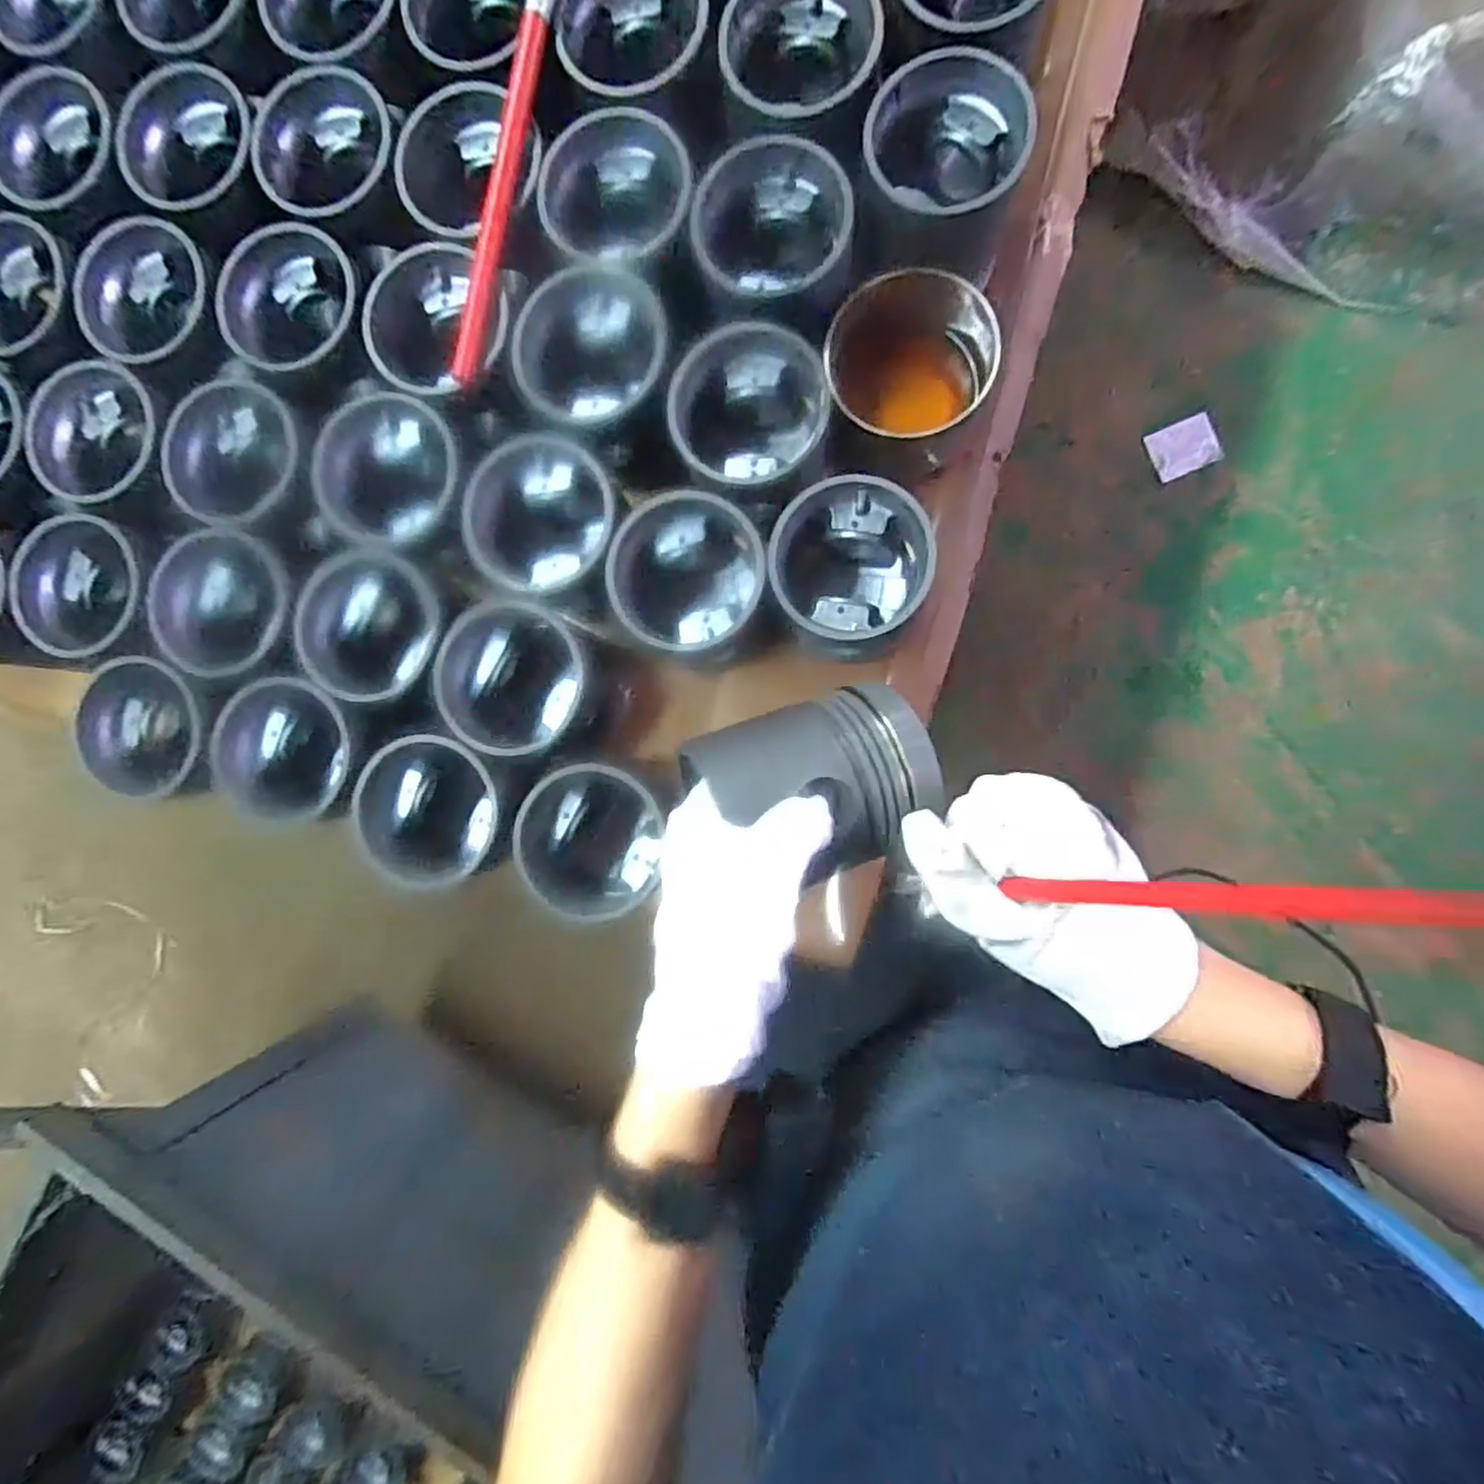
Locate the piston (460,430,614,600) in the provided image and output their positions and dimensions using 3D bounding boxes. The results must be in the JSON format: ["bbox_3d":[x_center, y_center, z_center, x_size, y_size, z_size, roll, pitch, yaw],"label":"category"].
[{"bbox_3d":[-0.113,-0.137,0.437,0.079,0.068,0.086,-41,84,6],"label":"piston"}]

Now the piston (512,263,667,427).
[{"bbox_3d":[-0.086,-0.230,0.428,0.087,0.052,0.084,-1,89,8],"label":"piston"}]

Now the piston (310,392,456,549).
[{"bbox_3d":[-0.210,-0.162,0.452,0.090,0.064,0.085,21,92,8],"label":"piston"}]

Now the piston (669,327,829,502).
[{"bbox_3d":[0.008,-0.189,0.426,0.086,0.073,0.082,3,90,8],"label":"piston"}]

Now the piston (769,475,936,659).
[{"bbox_3d":[0.066,-0.100,0.433,0.094,0.104,0.089,-31,85,7],"label":"piston"}]

